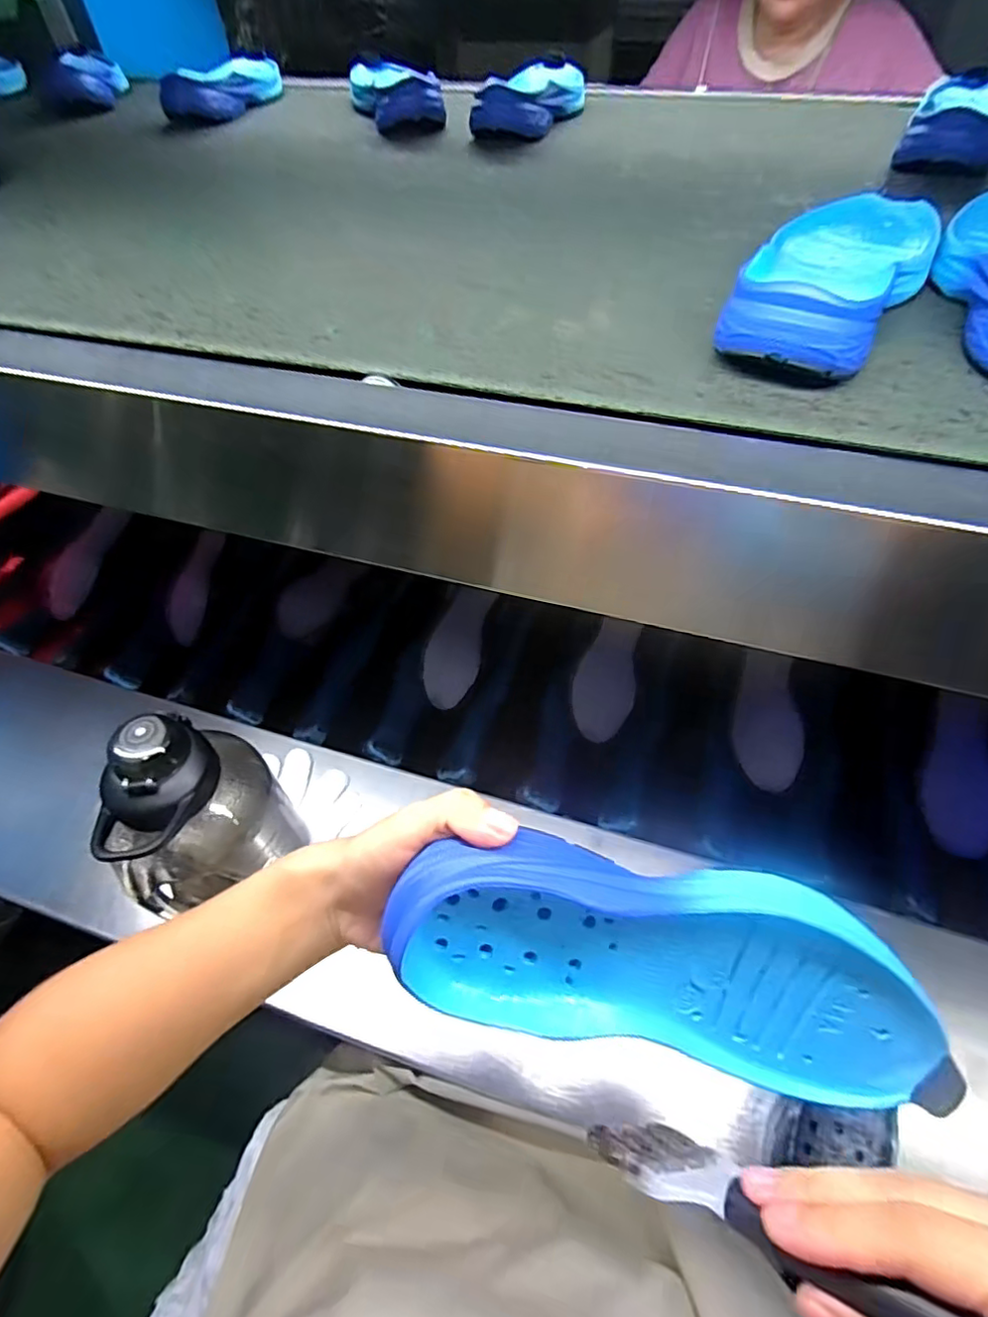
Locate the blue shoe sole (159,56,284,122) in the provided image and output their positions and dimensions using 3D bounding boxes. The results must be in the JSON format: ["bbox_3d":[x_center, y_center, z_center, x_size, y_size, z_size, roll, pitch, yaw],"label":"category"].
[{"bbox_3d":[-0.319,-0.703,0.740,0.057,0.043,0.214,16,55,14],"label":"blue shoe sole"}]

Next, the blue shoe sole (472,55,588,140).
[{"bbox_3d":[0.048,-0.623,0.664,0.089,0.037,0.229,11,54,11],"label":"blue shoe sole"}]

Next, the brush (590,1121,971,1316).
[{"bbox_3d":[0.108,0.189,0.187,0.171,0.026,0.022,-8,39,47],"label":"brush"}]

